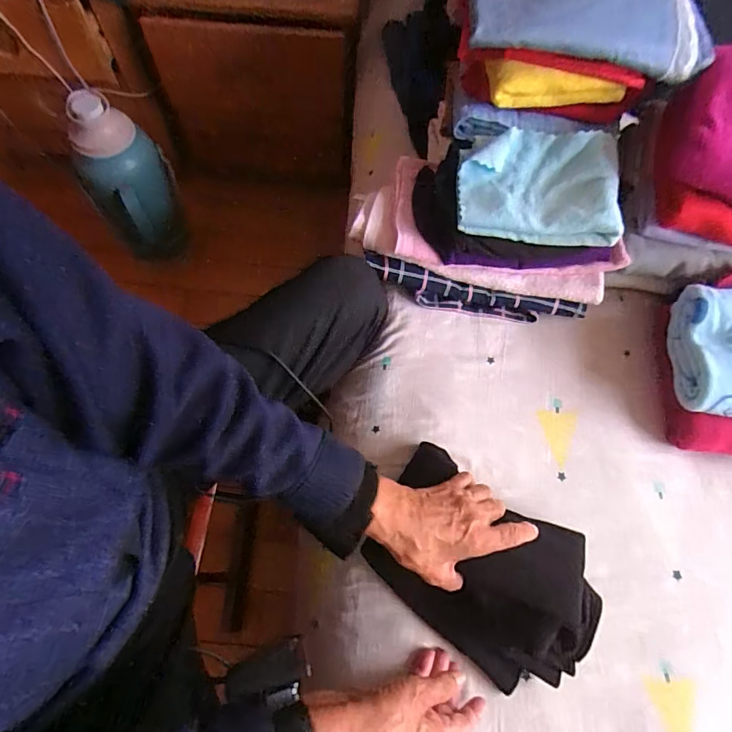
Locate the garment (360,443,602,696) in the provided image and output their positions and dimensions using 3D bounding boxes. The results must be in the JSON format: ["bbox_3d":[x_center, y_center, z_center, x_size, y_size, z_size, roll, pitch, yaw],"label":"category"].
[{"bbox_3d":[0.132,0.221,0.493,0.252,0.062,0.171,32,70,10],"label":"garment"}]

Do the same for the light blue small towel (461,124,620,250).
[{"bbox_3d":[0.223,-0.236,0.587,0.200,0.051,0.149,6,67,0],"label":"light blue small towel"}]

